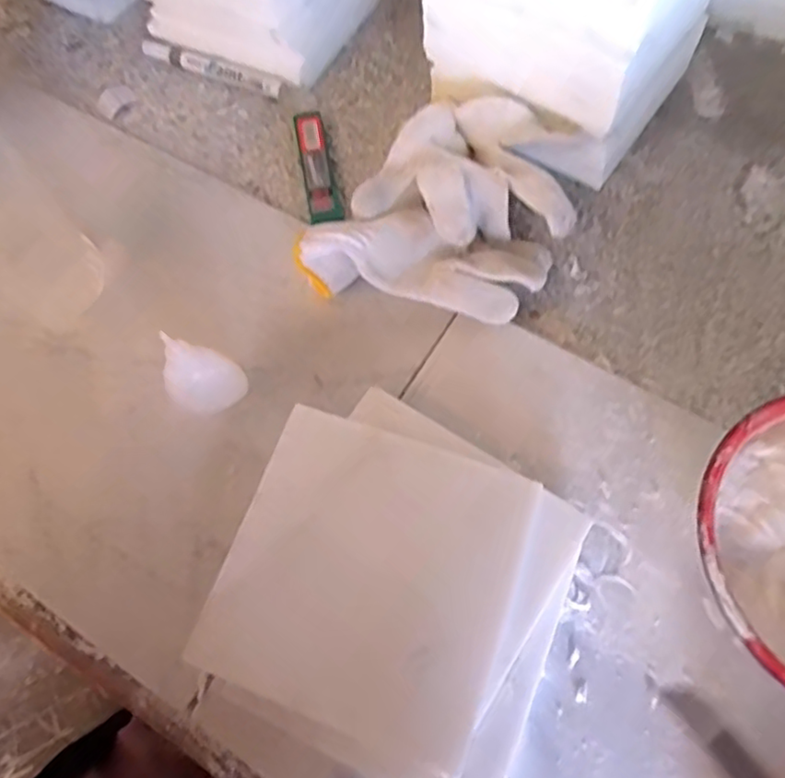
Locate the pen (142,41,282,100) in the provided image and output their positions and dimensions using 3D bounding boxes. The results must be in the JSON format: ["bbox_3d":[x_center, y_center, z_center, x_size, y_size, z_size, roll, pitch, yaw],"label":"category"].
[{"bbox_3d":[-0.157,-0.276,0.542,0.141,0.015,0.012,23,70,13],"label":"pen"}]

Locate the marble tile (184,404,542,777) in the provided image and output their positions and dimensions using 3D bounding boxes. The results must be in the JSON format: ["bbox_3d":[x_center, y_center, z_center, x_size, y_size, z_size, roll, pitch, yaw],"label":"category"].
[{"bbox_3d":[-0.012,0.101,0.344,0.150,0.009,0.152,19,74,9],"label":"marble tile"}]

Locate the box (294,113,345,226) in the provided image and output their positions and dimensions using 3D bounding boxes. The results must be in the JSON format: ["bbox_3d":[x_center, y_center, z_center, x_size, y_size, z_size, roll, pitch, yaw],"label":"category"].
[{"bbox_3d":[-0.060,-0.173,0.494,0.024,0.011,0.114,-13,66,-2],"label":"box"}]

